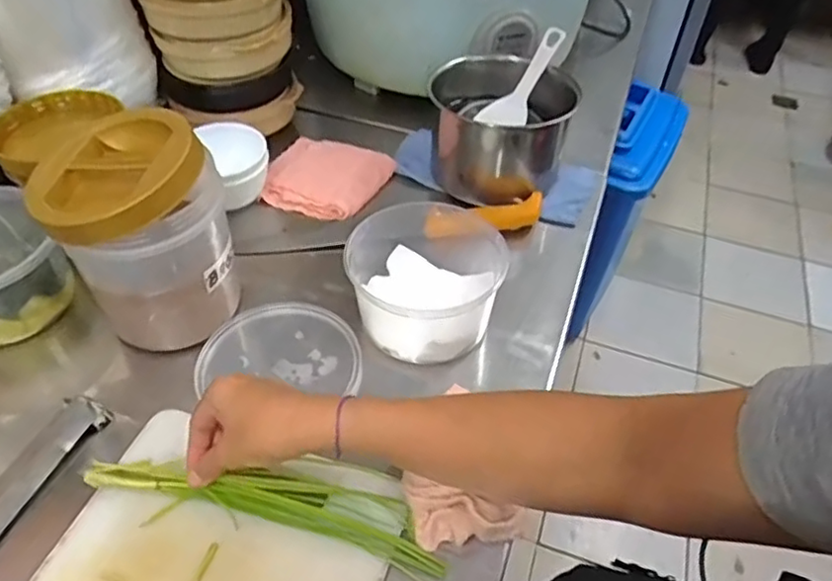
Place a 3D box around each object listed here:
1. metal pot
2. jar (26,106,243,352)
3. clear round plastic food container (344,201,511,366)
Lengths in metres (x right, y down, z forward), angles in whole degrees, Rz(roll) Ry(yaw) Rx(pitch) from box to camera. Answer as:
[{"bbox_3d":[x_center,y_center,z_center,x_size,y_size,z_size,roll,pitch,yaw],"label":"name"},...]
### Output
[{"bbox_3d":[0.102,-0.202,0.797,0.159,0.120,0.187,17,47,11],"label":"metal pot"},{"bbox_3d":[-0.239,-0.050,0.578,0.132,0.187,0.117,-7,47,-11],"label":"jar"},{"bbox_3d":[0.016,-0.006,0.615,0.134,0.082,0.126,3,46,-3],"label":"clear round plastic food container"}]

